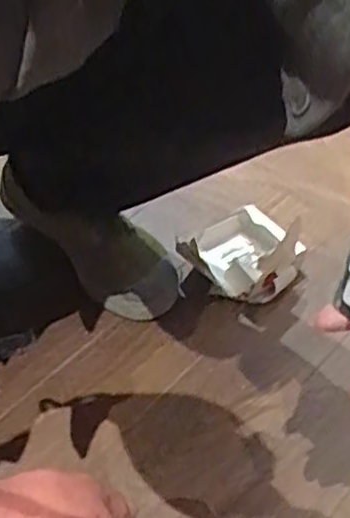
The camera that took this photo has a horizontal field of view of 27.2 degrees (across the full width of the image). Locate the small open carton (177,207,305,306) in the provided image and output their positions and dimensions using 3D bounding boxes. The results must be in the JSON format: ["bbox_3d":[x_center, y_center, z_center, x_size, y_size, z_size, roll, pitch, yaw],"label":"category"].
[{"bbox_3d":[0.084,-0.008,0.903,0.147,0.087,0.130,-16,50,-16],"label":"small open carton"}]

